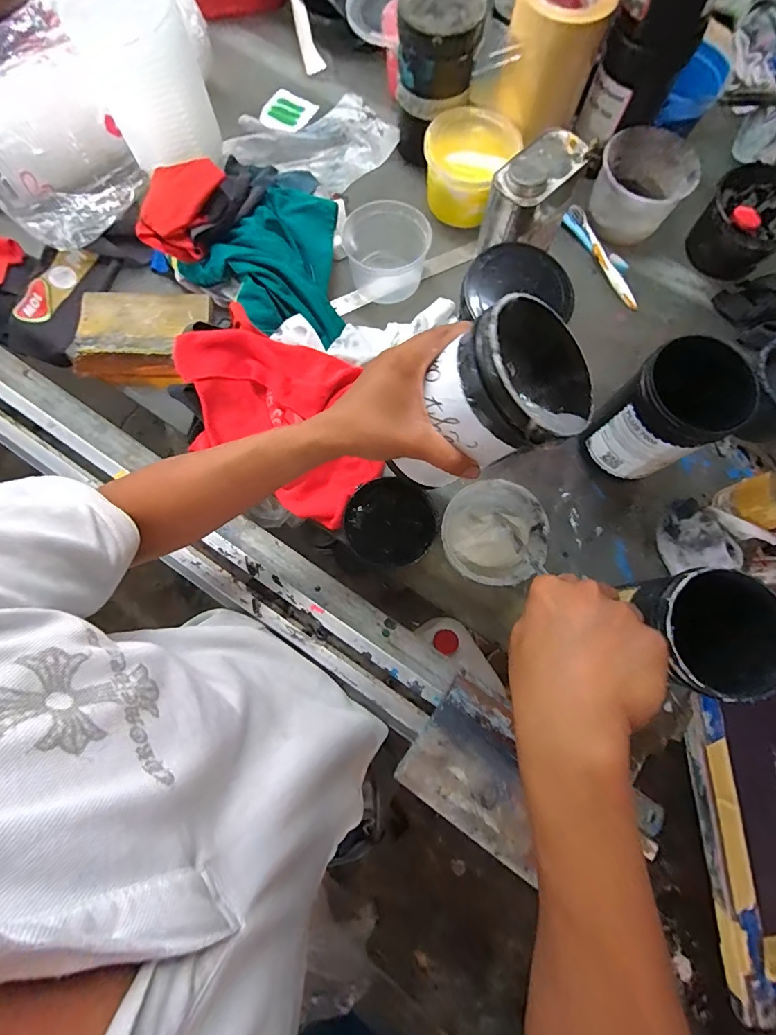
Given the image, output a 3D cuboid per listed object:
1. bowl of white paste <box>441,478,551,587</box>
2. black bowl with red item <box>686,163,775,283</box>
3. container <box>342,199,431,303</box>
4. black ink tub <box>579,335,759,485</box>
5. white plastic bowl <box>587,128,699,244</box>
[{"bbox_3d":[0.119,0.020,0.499,0.114,0.056,0.110,0,77,-1],"label":"bowl of white paste"},{"bbox_3d":[0.505,-0.414,0.610,0.121,0.071,0.123,0,77,-1],"label":"black bowl with red item"},{"bbox_3d":[-0.002,-0.355,0.577,0.116,0.073,0.097,2,77,-1],"label":"container"},{"bbox_3d":[0.298,-0.110,0.478,0.093,0.145,0.101,0,77,-1],"label":"black ink tub"},{"bbox_3d":[0.347,-0.461,0.603,0.120,0.070,0.120,0,77,-1],"label":"white plastic bowl"}]

